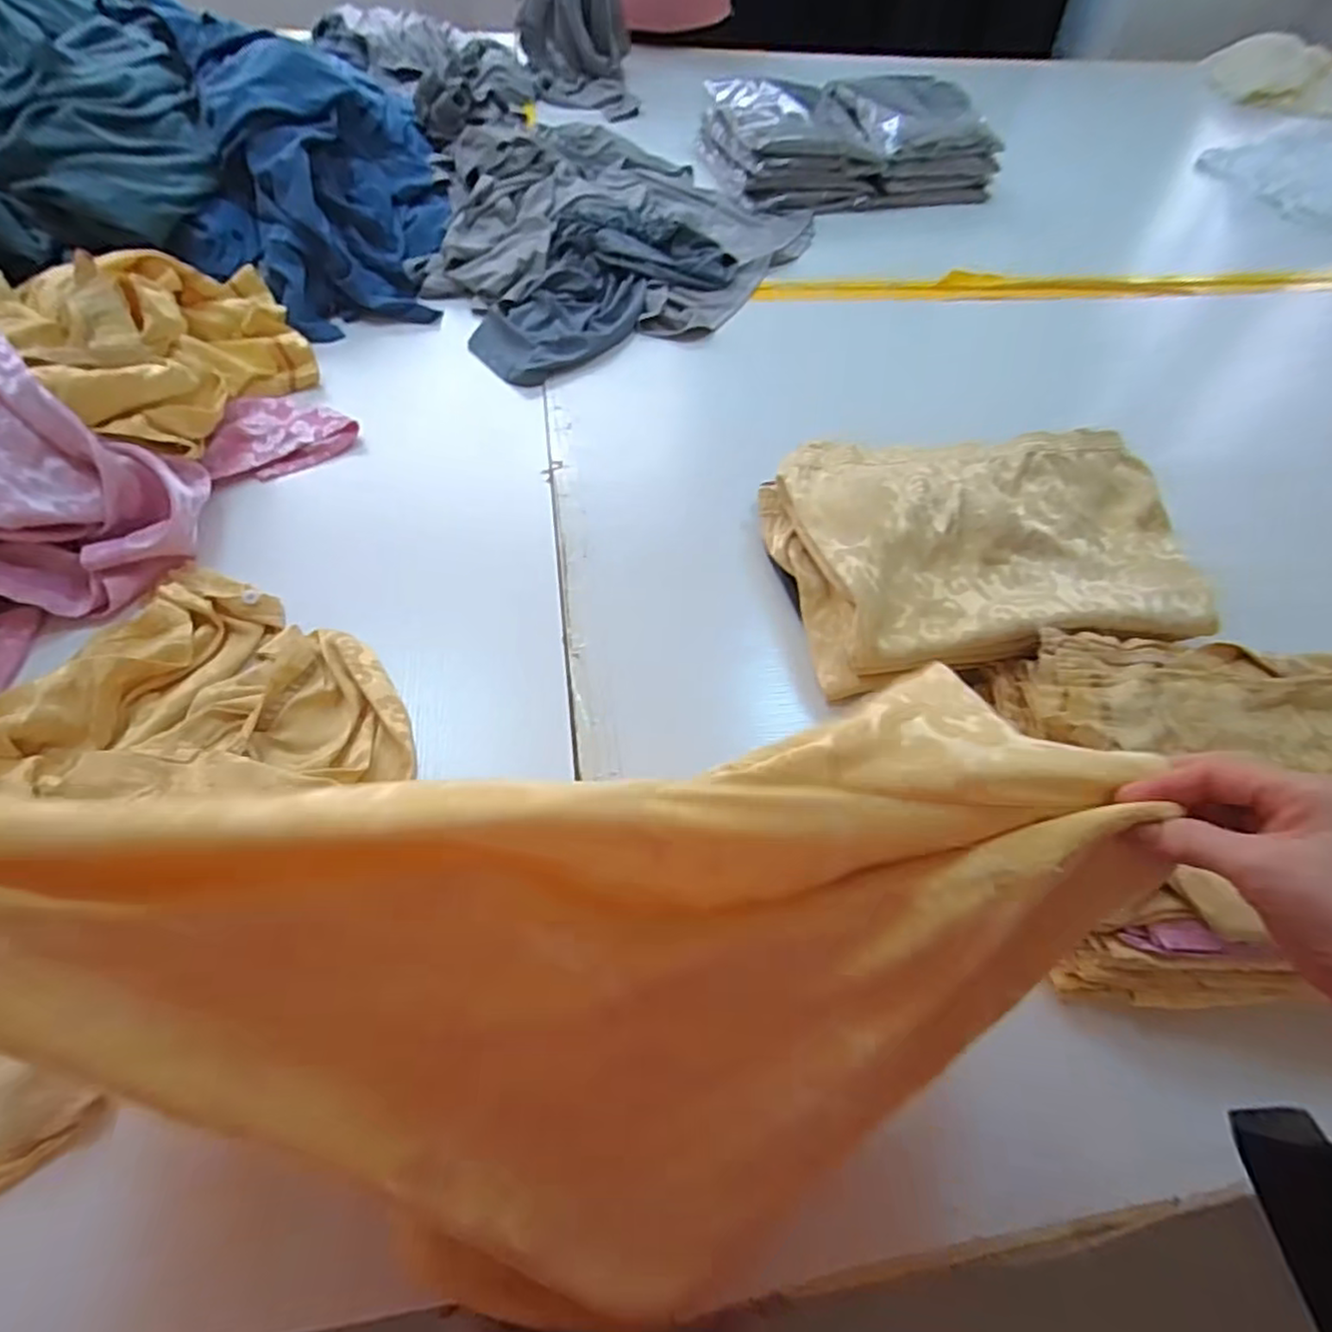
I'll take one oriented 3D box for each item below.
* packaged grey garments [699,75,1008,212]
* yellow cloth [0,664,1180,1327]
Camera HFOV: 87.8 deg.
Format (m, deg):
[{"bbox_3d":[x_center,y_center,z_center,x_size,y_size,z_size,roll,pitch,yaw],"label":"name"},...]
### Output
[{"bbox_3d":[0.359,-1.030,1.340,0.534,0.116,0.310,-6,56,-8],"label":"packaged grey garments"},{"bbox_3d":[-0.046,0.180,0.348,0.526,0.240,0.246,-11,57,-11],"label":"yellow cloth"}]

